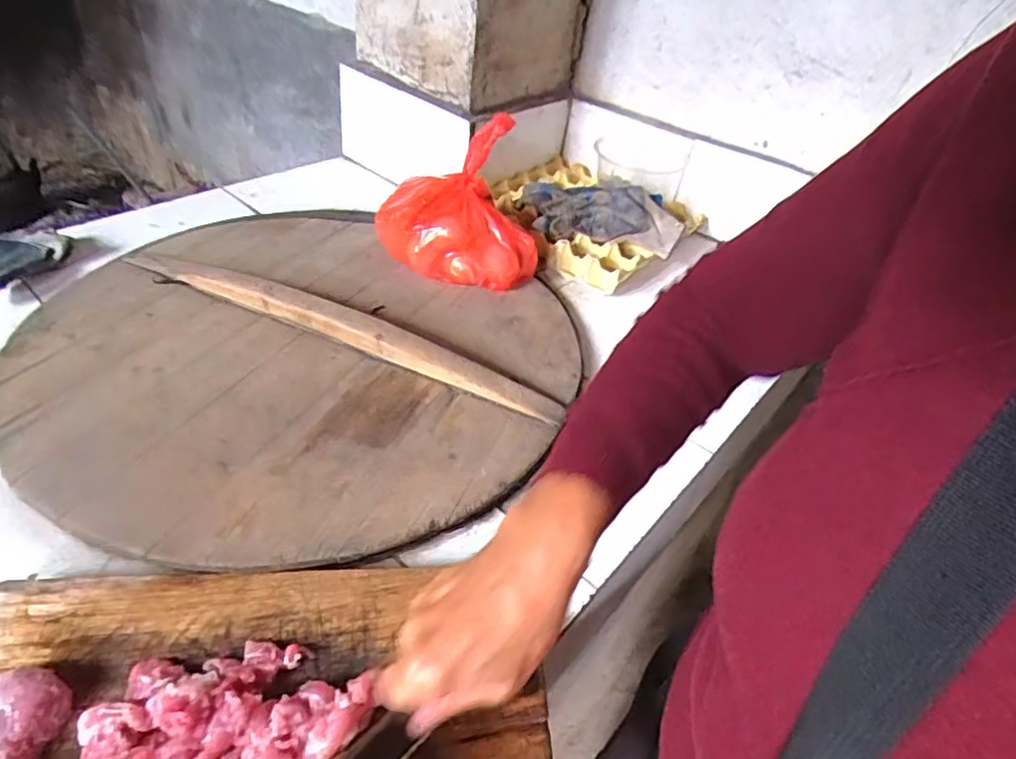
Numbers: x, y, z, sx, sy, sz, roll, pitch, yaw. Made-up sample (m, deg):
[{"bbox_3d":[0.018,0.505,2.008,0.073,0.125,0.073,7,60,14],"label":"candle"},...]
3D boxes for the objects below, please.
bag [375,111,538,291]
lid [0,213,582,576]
[{"bbox_3d":[-0.062,-0.218,0.726,0.204,0.161,0.129,0,44,-9],"label":"bag"},{"bbox_3d":[-0.216,-0.036,0.624,0.541,0.053,0.503,4,44,-4],"label":"lid"}]

